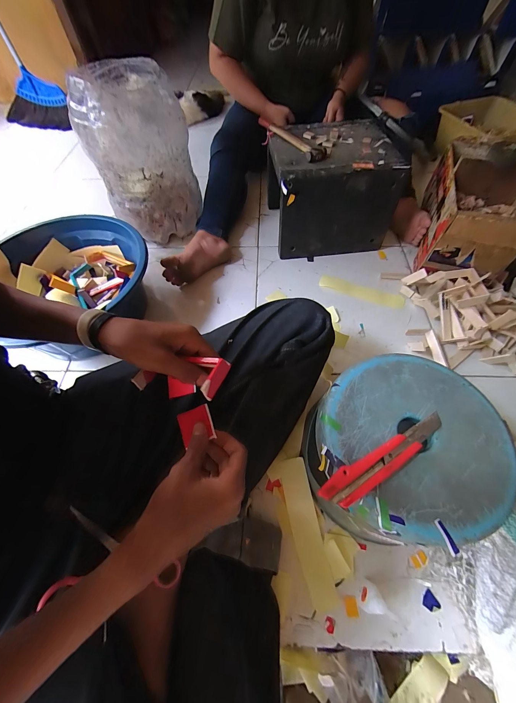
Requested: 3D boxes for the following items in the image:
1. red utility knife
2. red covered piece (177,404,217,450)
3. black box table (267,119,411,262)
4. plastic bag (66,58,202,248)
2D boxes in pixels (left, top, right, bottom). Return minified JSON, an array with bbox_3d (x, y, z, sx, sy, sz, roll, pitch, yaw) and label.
[{"bbox_3d":[0.151,0.124,0.312,0.178,0.018,0.032,-24,61,-12],"label":"red utility knife"},{"bbox_3d":[-0.075,0.088,0.326,0.041,0.004,0.039,-27,66,5],"label":"red covered piece"},{"bbox_3d":[0.177,-0.418,0.713,0.275,0.208,0.254,-7,59,-2],"label":"black box table"},{"bbox_3d":[-0.276,-0.480,0.689,0.195,0.319,0.215,7,59,6],"label":"plastic bag"}]

